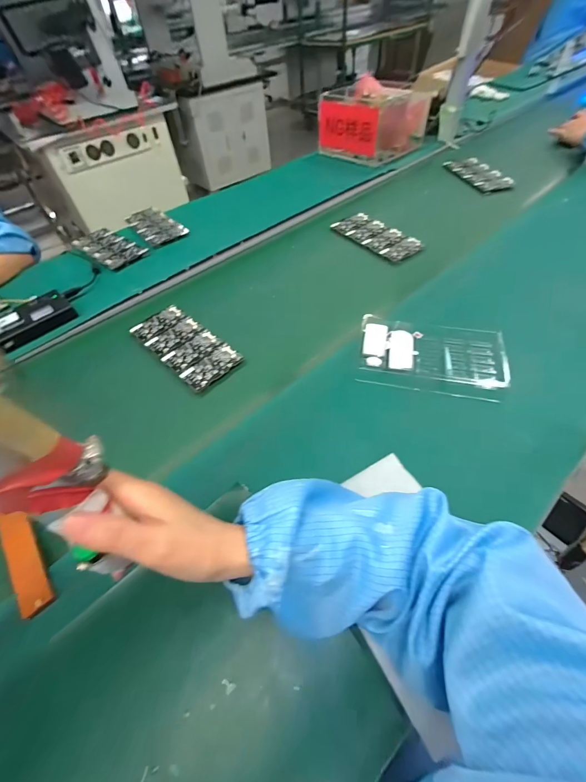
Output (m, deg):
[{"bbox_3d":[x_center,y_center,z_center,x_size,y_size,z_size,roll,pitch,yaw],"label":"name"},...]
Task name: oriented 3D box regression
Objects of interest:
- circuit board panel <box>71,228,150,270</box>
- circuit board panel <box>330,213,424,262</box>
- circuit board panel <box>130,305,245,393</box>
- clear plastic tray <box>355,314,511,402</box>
[{"bbox_3d":[-0.467,-0.364,0.797,0.227,0.013,0.102,33,62,26],"label":"circuit board panel"},{"bbox_3d":[0.198,-0.371,0.754,0.103,0.009,0.211,-33,57,-19],"label":"circuit board panel"},{"bbox_3d":[-0.196,-0.082,0.568,0.216,0.013,0.097,35,63,27],"label":"circuit board panel"},{"bbox_3d":[0.218,-0.056,0.505,0.223,0.032,0.138,9,54,12],"label":"clear plastic tray"}]

